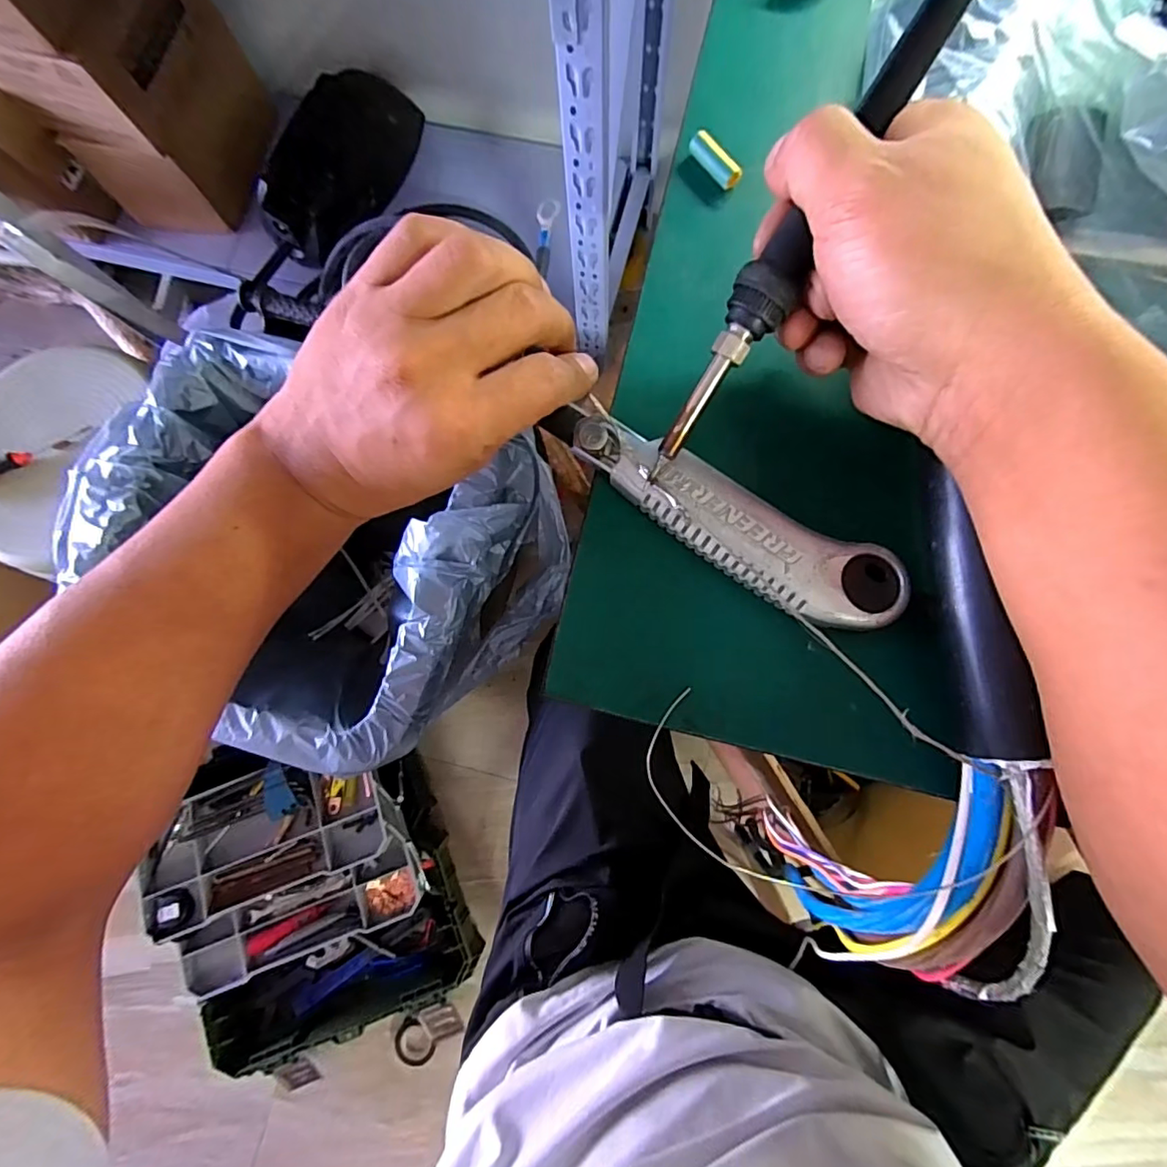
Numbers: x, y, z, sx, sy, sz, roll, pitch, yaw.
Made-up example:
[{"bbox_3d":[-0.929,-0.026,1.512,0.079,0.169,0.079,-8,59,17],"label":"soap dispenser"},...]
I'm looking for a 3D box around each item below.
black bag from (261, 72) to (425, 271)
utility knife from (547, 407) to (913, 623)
[{"bbox_3d":[-0.419,-0.748,0.980,0.107,0.152,0.335,33,83,7],"label":"black bag"},{"bbox_3d":[0.055,-0.030,0.228,0.155,0.011,0.039,34,83,9],"label":"utility knife"}]

